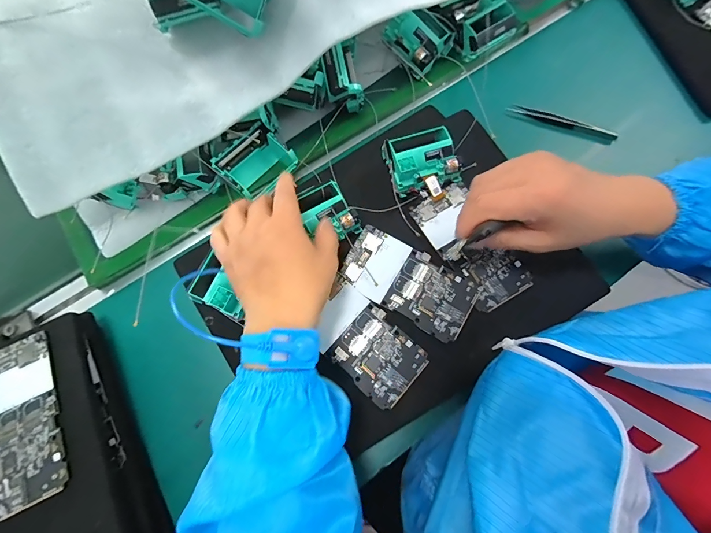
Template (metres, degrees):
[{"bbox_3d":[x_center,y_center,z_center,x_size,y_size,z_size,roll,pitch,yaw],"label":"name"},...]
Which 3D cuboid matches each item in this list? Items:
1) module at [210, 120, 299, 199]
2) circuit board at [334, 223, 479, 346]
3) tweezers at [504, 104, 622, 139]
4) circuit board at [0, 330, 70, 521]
[{"bbox_3d":[-0.104,-0.106,0.371,0.057,0.041,0.073,41,78,14],"label":"module"},{"bbox_3d":[0.051,0.014,0.342,0.128,0.004,0.065,30,76,11],"label":"circuit board"},{"bbox_3d":[0.243,-0.171,0.411,0.122,0.007,0.010,20,74,8],"label":"tweezers"},{"bbox_3d":[-0.274,0.124,0.281,0.065,0.005,0.129,-24,73,-6],"label":"circuit board"}]

